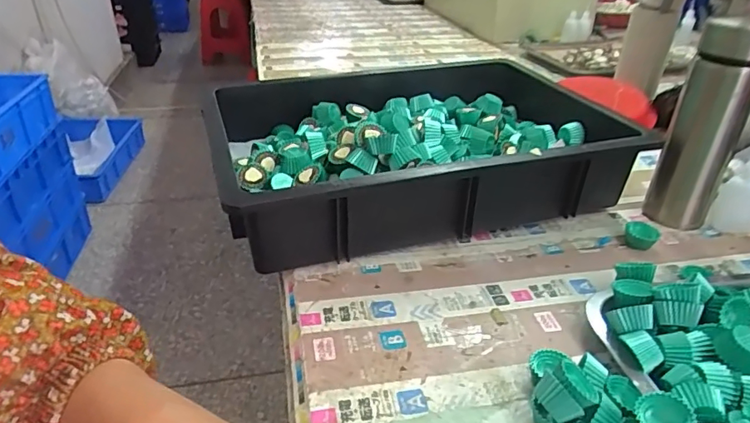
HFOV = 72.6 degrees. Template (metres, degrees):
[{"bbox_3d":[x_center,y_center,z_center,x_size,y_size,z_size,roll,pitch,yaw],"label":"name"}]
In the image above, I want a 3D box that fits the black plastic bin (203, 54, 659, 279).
[{"bbox_3d":[0.043,-0.076,0.600,0.429,0.102,0.314,-11,33,-20],"label":"black plastic bin"}]

